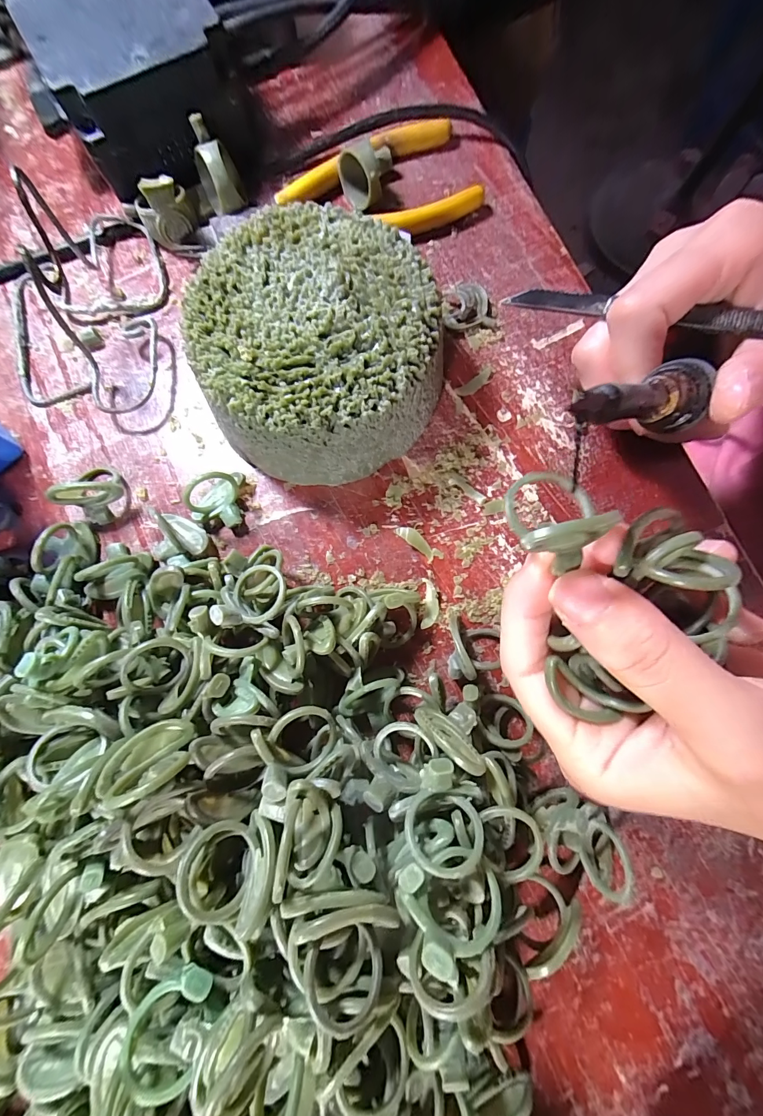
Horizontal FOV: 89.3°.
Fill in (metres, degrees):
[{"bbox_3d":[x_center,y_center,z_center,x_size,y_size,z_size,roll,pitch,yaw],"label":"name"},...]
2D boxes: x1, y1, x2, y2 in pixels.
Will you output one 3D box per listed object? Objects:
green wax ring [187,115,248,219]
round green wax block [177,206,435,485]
[{"bbox_3d":[-0.080,-0.190,0.189,0.019,0.031,0.025,-18,81,-4],"label":"green wax ring"},{"bbox_3d":[-0.026,-0.087,0.167,0.093,0.046,0.100,0,80,-1],"label":"round green wax block"}]

